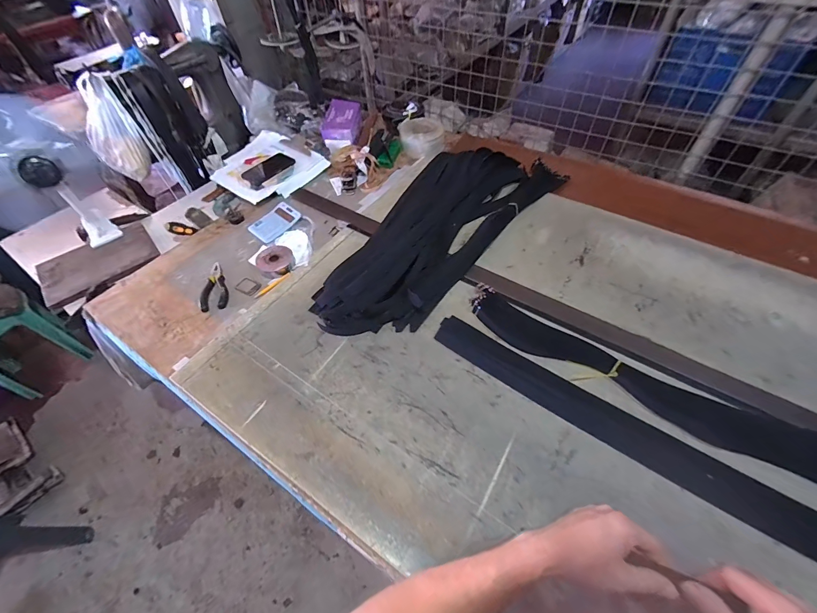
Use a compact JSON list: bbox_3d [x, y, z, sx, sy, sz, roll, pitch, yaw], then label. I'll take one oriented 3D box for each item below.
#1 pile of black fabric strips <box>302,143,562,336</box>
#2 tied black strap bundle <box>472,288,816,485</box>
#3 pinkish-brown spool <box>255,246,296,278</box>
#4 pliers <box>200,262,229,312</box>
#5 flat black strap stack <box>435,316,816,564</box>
[{"bbox_3d":[0.083,-0.237,0.932,0.314,0.054,0.830,34,61,25],"label":"pile of black fabric strips"},{"bbox_3d":[0.475,0.155,0.674,0.751,0.042,0.118,26,61,17],"label":"tied black strap bundle"},{"bbox_3d":[-0.353,-0.126,0.920,0.095,0.027,0.104,-1,57,1],"label":"pinkish-brown spool"},{"bbox_3d":[-0.493,-0.055,0.879,0.060,0.020,0.147,-16,53,-9],"label":"pliers"},{"bbox_3d":[0.387,0.222,0.628,0.762,0.010,0.079,29,62,21],"label":"flat black strap stack"}]

